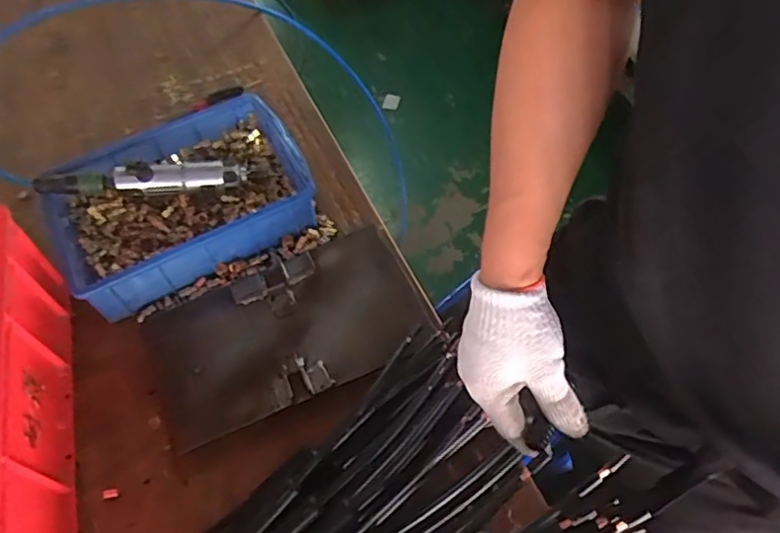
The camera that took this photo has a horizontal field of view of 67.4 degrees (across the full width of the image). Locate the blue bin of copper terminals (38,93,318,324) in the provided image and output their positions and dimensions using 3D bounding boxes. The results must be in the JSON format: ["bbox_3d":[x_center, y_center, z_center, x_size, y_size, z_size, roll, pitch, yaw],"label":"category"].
[{"bbox_3d":[-0.255,-0.077,0.733,0.299,0.084,0.197,-25,60,-13],"label":"blue bin of copper terminals"}]

